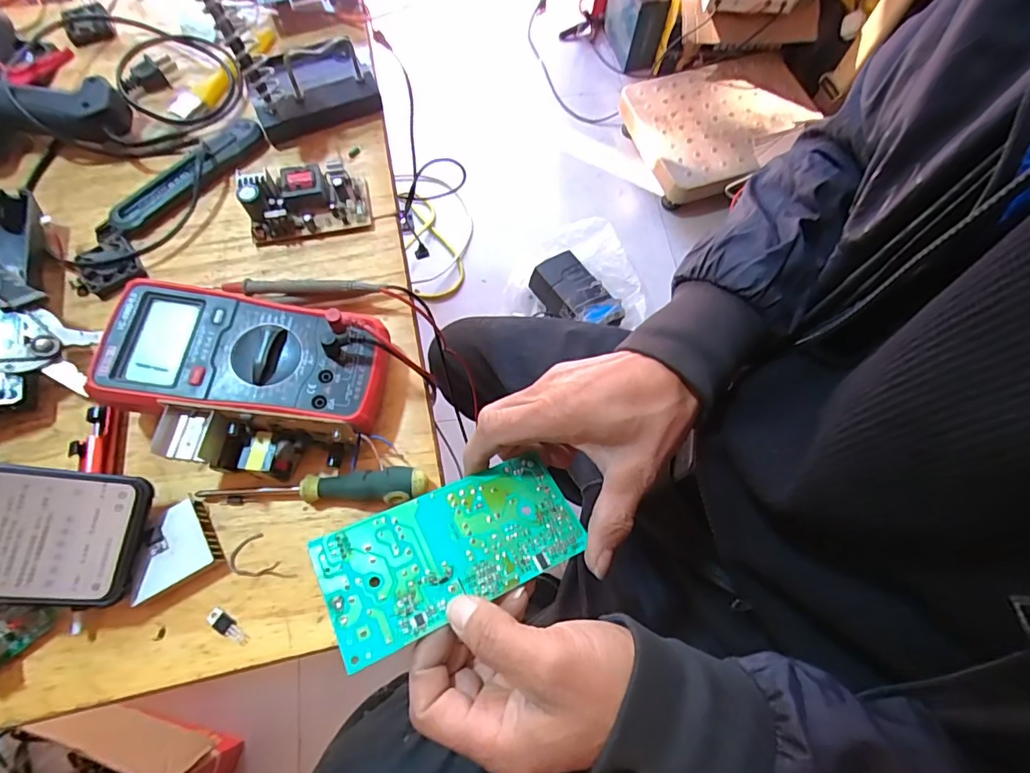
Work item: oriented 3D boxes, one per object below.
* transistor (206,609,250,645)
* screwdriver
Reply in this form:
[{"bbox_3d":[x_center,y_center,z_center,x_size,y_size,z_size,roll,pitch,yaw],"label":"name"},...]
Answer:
[{"bbox_3d":[-0.185,0.154,0.322,0.032,0.004,0.011,27,71,8],"label":"transistor"},{"bbox_3d":[-0.138,0.067,0.346,0.153,0.024,0.023,1,69,-2],"label":"screwdriver"}]

